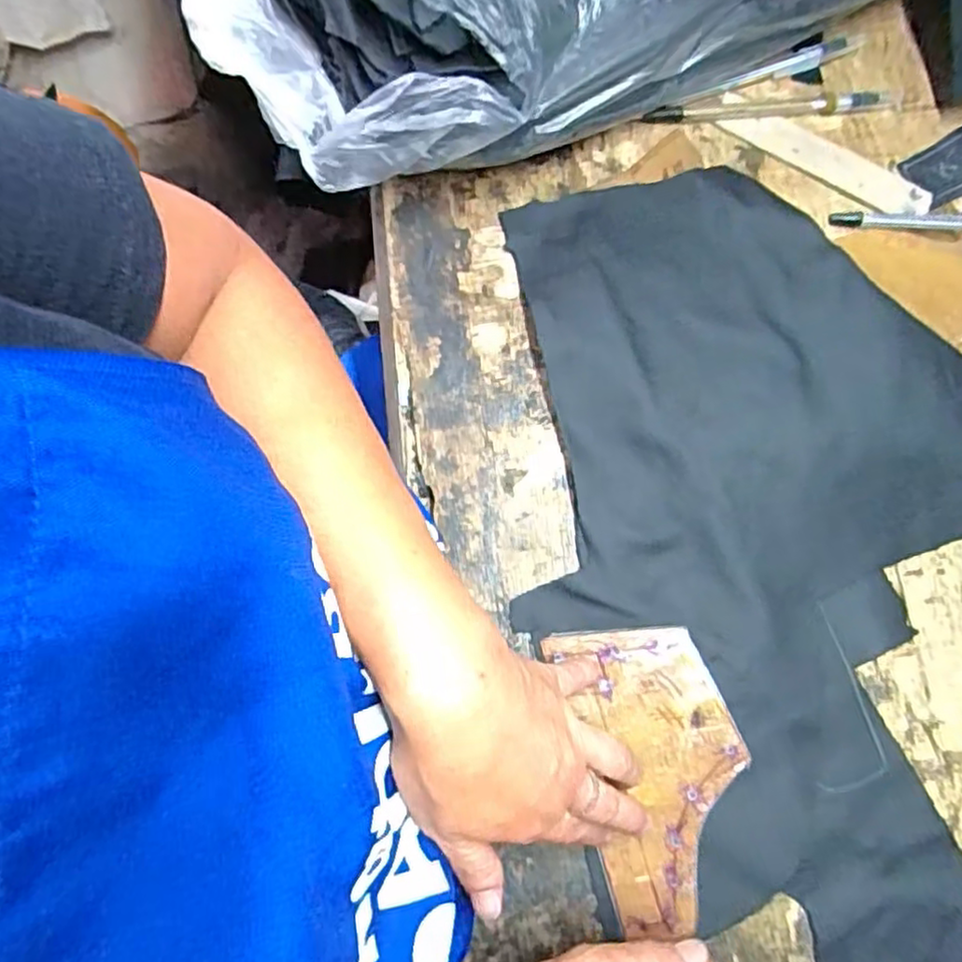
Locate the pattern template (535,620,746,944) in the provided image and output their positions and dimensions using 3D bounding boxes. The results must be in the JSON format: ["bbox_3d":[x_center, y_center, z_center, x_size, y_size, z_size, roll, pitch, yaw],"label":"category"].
[{"bbox_3d":[0.088,0.140,0.337,0.077,0.004,0.141,-16,79,4],"label":"pattern template"}]

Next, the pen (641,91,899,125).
[{"bbox_3d":[0.172,-0.222,0.408,0.147,0.007,0.013,-2,79,1],"label":"pen"}]

